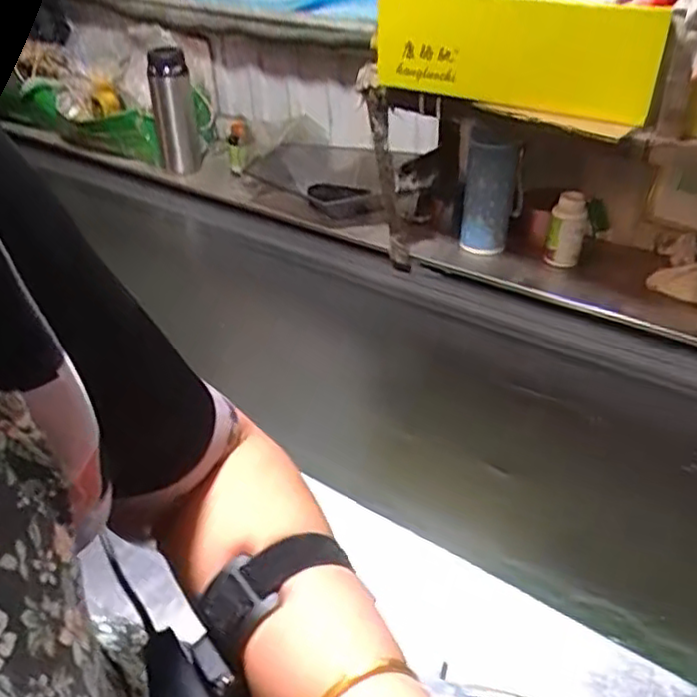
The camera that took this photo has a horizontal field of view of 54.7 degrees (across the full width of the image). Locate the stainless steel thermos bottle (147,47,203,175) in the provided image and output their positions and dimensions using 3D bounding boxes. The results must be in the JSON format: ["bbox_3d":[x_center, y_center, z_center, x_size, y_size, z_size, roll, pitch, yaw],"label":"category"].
[{"bbox_3d":[-0.325,-0.441,1.258,0.080,0.207,0.070,-11,37,-12],"label":"stainless steel thermos bottle"}]

